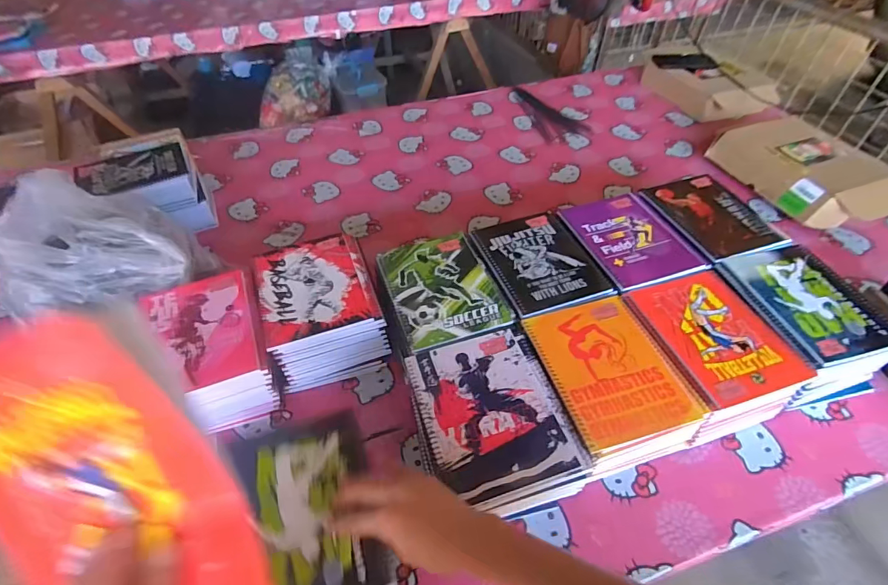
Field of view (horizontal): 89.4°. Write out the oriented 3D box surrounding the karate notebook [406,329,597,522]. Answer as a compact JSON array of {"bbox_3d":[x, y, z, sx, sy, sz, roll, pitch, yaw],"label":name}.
[{"bbox_3d":[0.057,0.142,0.533,0.173,0.008,0.212,-16,49,-11],"label":"karate notebook"}]

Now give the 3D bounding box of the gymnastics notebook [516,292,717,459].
[{"bbox_3d":[0.213,0.090,0.576,0.160,0.010,0.195,-14,49,-10],"label":"gymnastics notebook"}]

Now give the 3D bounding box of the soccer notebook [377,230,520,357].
[{"bbox_3d":[-0.004,-0.011,0.674,0.150,0.007,0.206,-17,49,-12],"label":"soccer notebook"}]

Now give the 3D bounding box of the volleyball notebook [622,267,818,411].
[{"bbox_3d":[0.370,0.053,0.613,0.169,0.019,0.205,-15,49,-10],"label":"volleyball notebook"}]

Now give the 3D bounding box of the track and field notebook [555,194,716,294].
[{"bbox_3d":[0.305,-0.096,0.738,0.164,0.009,0.202,-16,49,-12],"label":"track and field notebook"}]

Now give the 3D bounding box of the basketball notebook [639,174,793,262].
[{"bbox_3d":[0.459,-0.136,0.761,0.138,0.015,0.212,-14,49,-10],"label":"basketball notebook"}]

